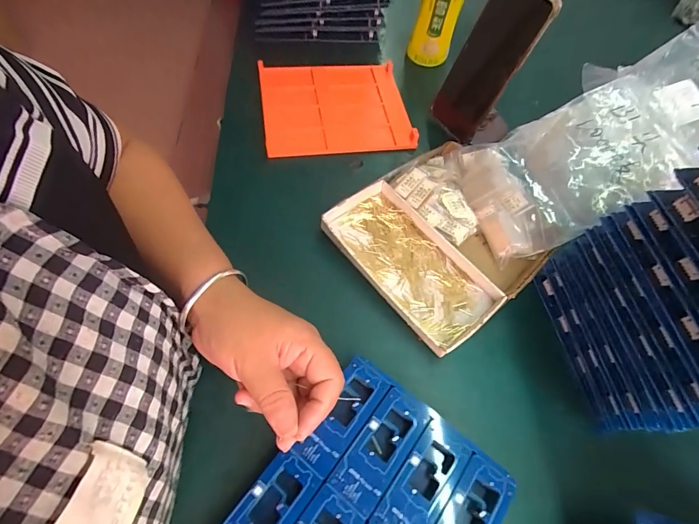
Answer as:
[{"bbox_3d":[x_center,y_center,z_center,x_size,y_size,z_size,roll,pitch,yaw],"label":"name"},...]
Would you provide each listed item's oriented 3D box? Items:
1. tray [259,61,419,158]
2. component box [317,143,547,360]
[{"bbox_3d":[-0.022,-0.220,0.511,0.193,0.022,0.174,-6,62,-9],"label":"tray"},{"bbox_3d":[0.099,-0.028,0.401,0.189,0.026,0.190,-34,69,-21],"label":"component box"}]

